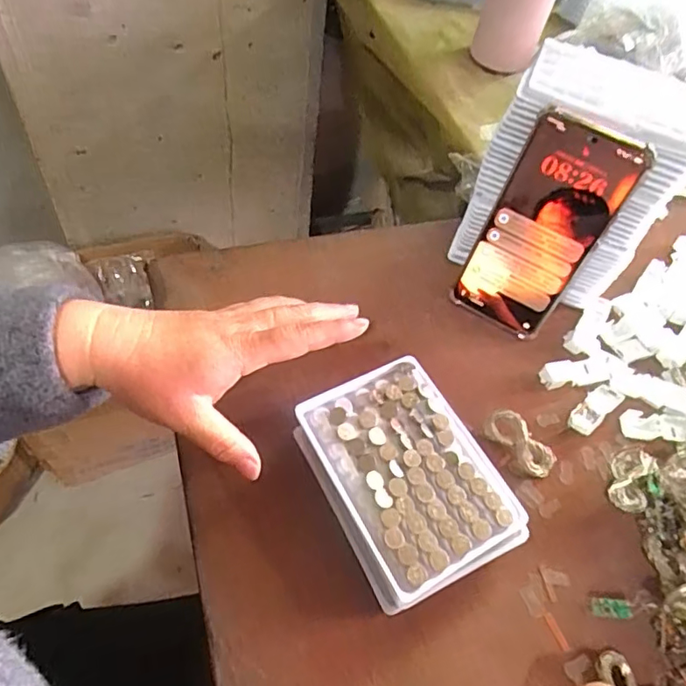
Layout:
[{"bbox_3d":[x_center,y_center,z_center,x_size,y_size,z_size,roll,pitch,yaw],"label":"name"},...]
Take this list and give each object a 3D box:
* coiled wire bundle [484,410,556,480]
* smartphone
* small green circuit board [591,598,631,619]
[{"bbox_3d":[0.127,0.070,0.391,0.026,0.020,0.054,-33,66,-27],"label":"coiled wire bundle"},{"bbox_3d":[0.146,-0.079,0.408,0.075,0.166,0.005,30,41,10],"label":"smartphone"},{"bbox_3d":[0.162,0.160,0.331,0.022,0.004,0.011,-2,69,8],"label":"small green circuit board"}]

